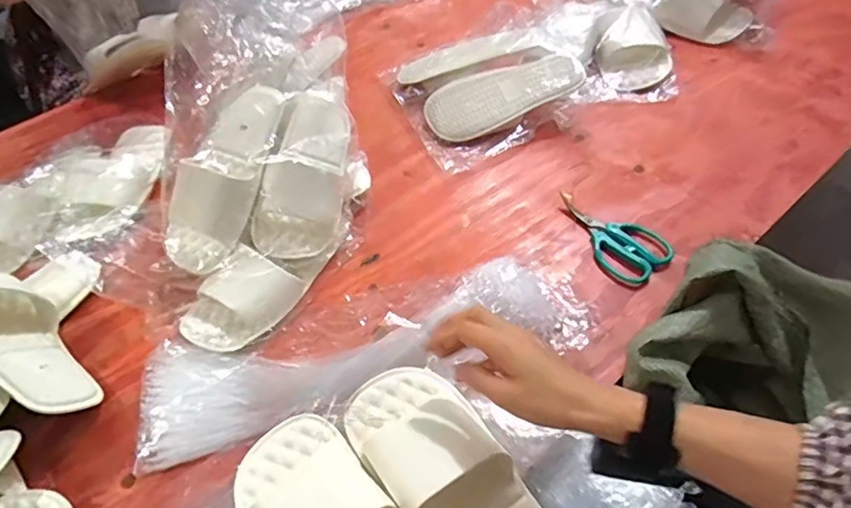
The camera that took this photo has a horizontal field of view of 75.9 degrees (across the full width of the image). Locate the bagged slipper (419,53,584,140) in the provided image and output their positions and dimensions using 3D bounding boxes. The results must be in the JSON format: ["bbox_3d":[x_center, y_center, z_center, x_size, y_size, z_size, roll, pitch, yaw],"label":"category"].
[{"bbox_3d":[0.113,-0.230,0.797,0.224,0.024,0.085,-18,84,7],"label":"bagged slipper"}]

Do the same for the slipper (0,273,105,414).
[{"bbox_3d":[-0.424,0.089,0.563,0.209,0.054,0.094,39,28,13],"label":"slipper"}]

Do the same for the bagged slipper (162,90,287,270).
[{"bbox_3d":[-0.239,-0.095,0.628,0.104,0.052,0.219,21,85,17],"label":"bagged slipper"}]

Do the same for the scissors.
[{"bbox_3d":[0.223,-0.026,0.674,0.082,0.014,0.150,-31,58,-20],"label":"scissors"}]

